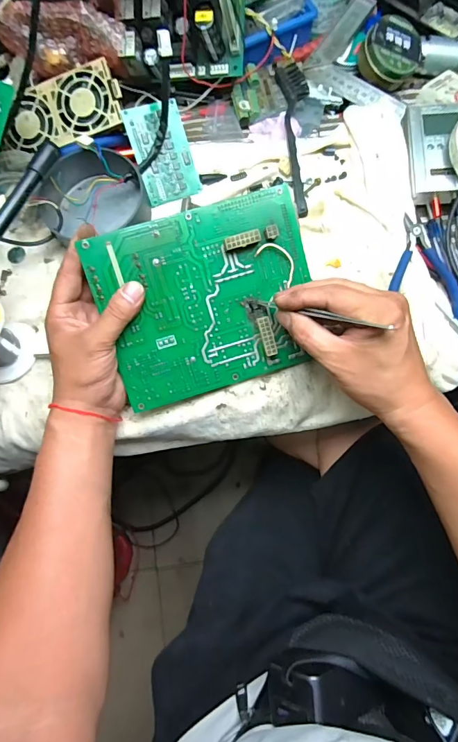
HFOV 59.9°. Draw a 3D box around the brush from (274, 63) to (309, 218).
[{"bbox_3d":[0.079,-0.257,0.437,0.034,0.025,0.181,-7,75,-1],"label":"brush"}]

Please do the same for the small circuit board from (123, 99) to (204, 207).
[{"bbox_3d":[-0.070,-0.236,0.430,0.060,0.010,0.096,-20,107,-11],"label":"small circuit board"}]

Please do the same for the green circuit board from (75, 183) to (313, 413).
[{"bbox_3d":[-0.016,-0.062,0.355,0.185,0.012,0.156,-18,101,-4],"label":"green circuit board"}]

